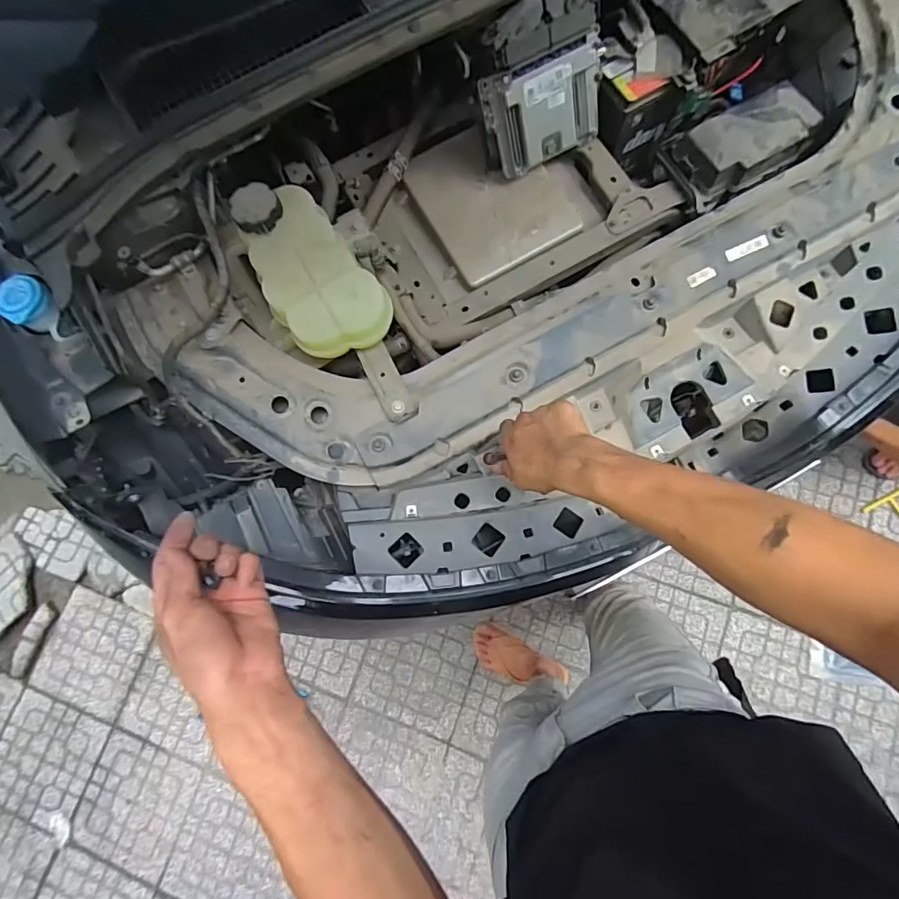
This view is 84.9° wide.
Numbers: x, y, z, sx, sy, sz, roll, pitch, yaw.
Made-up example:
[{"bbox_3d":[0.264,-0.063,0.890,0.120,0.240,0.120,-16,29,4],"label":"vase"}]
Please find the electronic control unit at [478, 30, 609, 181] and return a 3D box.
[{"bbox_3d":[0.156,-0.535,0.769,0.202,0.154,0.044,-27,54,-4],"label":"electronic control unit"}]

